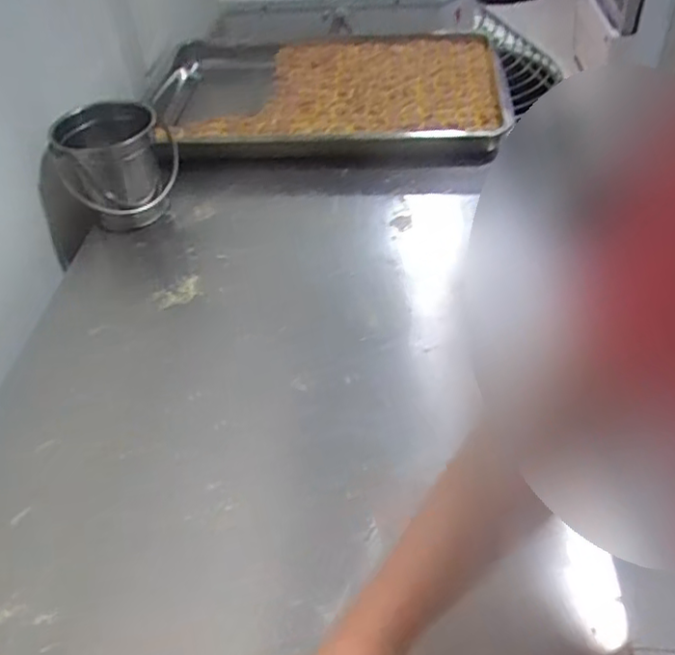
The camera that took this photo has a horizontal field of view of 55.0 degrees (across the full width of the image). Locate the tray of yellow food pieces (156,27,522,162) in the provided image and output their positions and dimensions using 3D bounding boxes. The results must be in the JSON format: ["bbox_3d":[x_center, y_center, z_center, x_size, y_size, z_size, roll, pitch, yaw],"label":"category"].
[{"bbox_3d":[-0.015,-0.385,1.083,0.558,0.076,0.405,-2,46,3],"label":"tray of yellow food pieces"}]

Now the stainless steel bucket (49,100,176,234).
[{"bbox_3d":[-0.295,-0.223,0.891,0.126,0.161,0.140,-4,46,1],"label":"stainless steel bucket"}]

